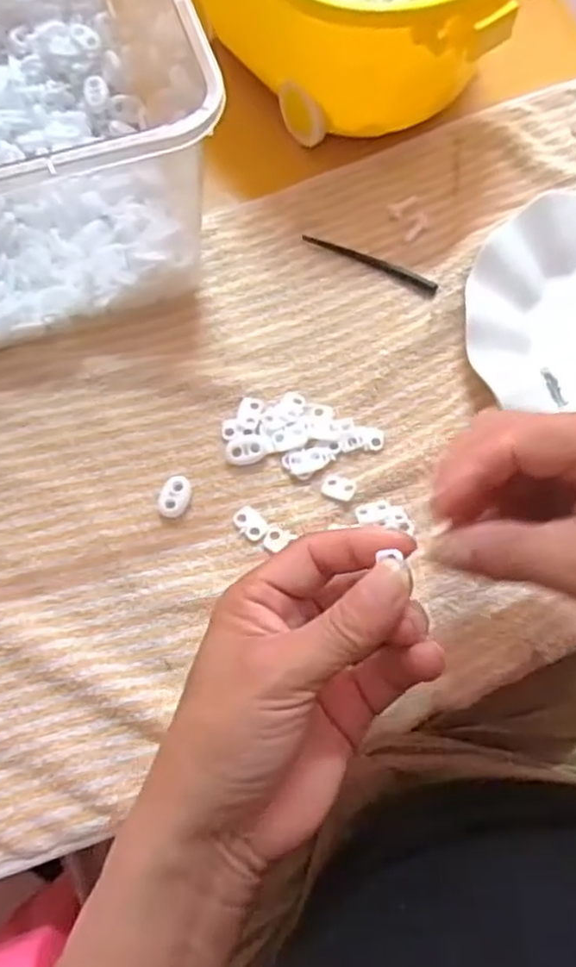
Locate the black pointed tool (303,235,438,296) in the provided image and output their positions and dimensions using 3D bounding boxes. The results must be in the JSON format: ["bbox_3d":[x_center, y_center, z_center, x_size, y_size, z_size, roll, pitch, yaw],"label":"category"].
[{"bbox_3d":[0.049,-0.133,0.413,0.085,0.004,0.009,27,74,8],"label":"black pointed tool"}]

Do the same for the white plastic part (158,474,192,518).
[{"bbox_3d":[-0.060,0.006,0.366,0.015,0.007,0.023,8,72,2],"label":"white plastic part"}]

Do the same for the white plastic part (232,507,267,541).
[{"bbox_3d":[-0.020,0.021,0.363,0.019,0.004,0.013,42,76,12],"label":"white plastic part"}]

